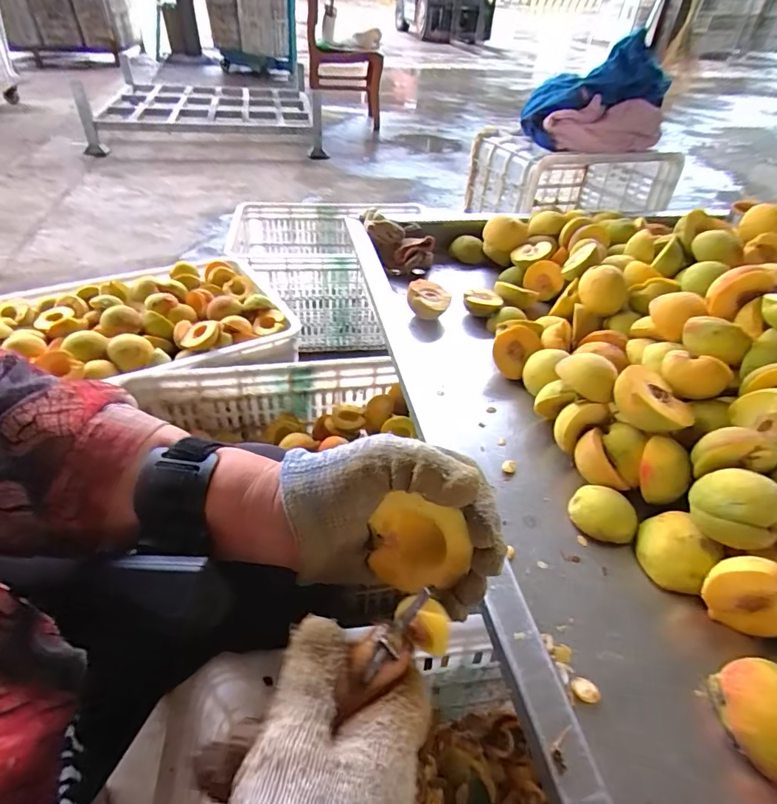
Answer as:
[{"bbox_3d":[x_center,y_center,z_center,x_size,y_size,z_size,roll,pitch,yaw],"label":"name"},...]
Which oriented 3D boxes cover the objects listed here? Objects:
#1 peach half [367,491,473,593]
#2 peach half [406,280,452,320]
[{"bbox_3d":[0.017,0.073,0.256,0.046,0.050,0.026,9,14,12],"label":"peach half"},{"bbox_3d":[0.056,-0.143,0.666,0.058,0.035,0.058,2,41,-2],"label":"peach half"}]

